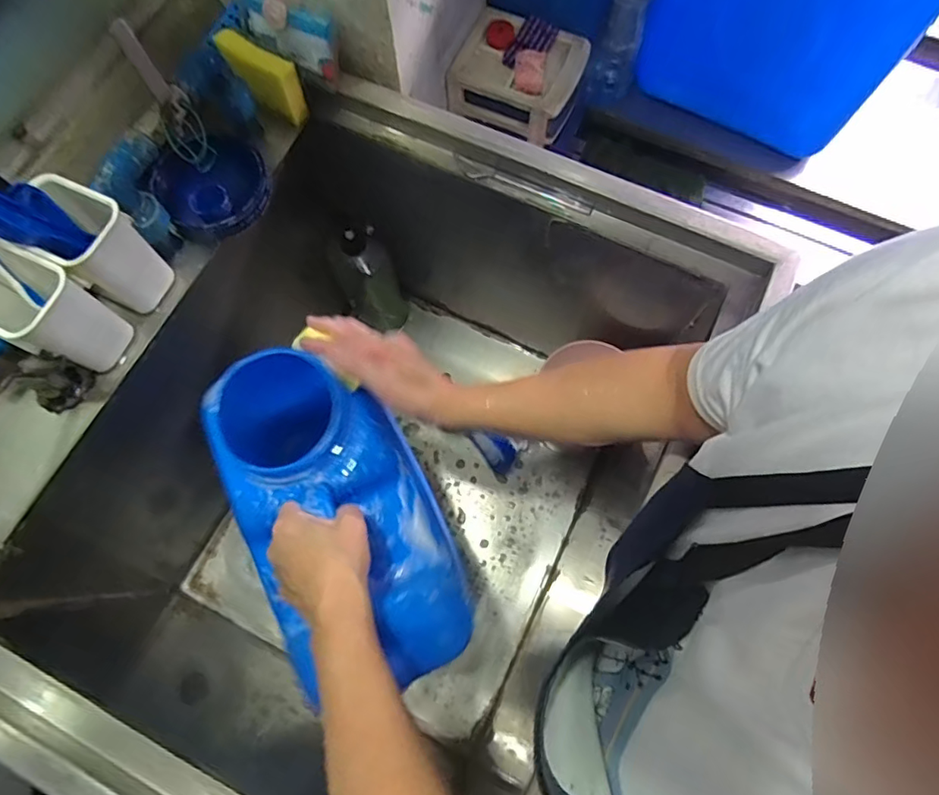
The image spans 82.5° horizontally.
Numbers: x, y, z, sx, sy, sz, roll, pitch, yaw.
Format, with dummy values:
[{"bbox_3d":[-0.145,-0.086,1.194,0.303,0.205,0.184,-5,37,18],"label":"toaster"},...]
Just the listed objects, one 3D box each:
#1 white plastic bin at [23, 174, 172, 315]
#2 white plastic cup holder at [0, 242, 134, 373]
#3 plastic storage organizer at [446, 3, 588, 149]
[{"bbox_3d":[-0.350,-0.136,0.510,0.075,0.116,0.070,21,74,8],"label":"white plastic bin"},{"bbox_3d":[-0.385,-0.074,0.487,0.082,0.111,0.072,21,74,7],"label":"white plastic cup holder"},{"bbox_3d":[0.069,-0.446,0.749,0.170,0.067,0.139,20,74,7],"label":"plastic storage organizer"}]

